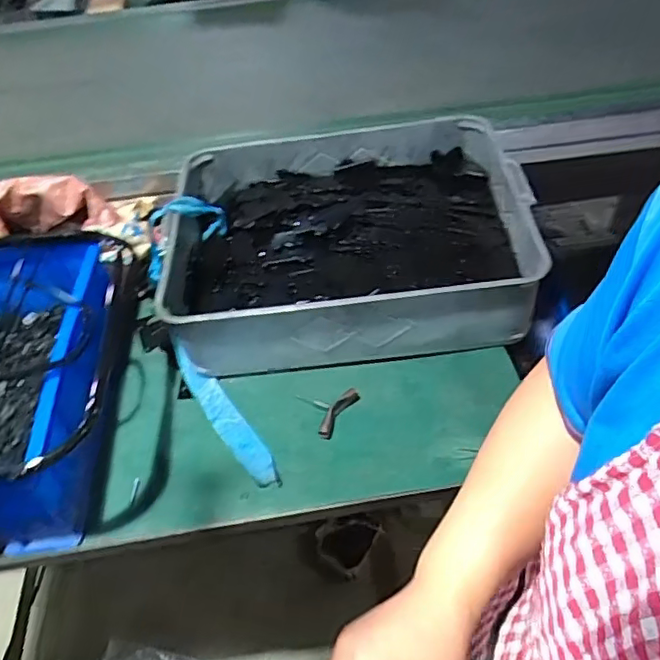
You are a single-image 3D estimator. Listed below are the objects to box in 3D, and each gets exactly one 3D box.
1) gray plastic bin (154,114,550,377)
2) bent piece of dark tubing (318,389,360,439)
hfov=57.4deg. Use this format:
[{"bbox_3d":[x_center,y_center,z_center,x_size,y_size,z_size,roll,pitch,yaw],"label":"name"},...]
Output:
[{"bbox_3d":[0.023,-0.134,0.921,0.502,0.158,0.385,-6,47,2],"label":"gray plastic bin"},{"bbox_3d":[0.012,0.104,0.781,0.016,0.029,0.085,21,54,24],"label":"bent piece of dark tubing"}]

